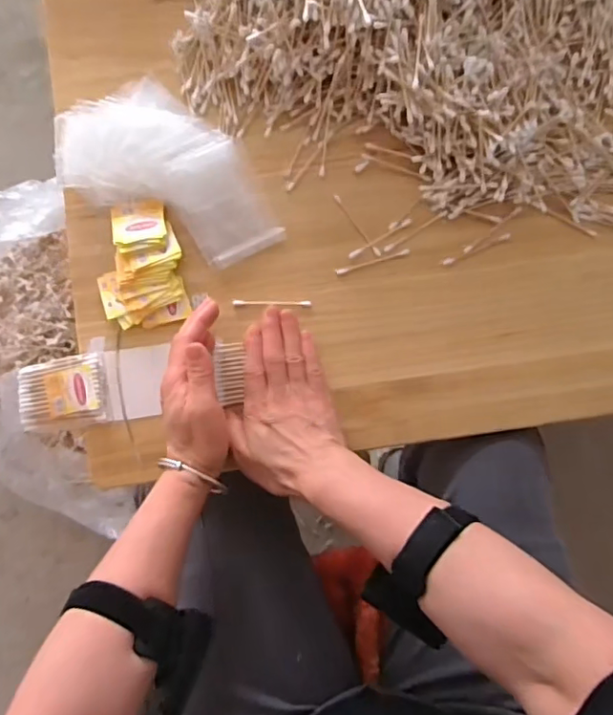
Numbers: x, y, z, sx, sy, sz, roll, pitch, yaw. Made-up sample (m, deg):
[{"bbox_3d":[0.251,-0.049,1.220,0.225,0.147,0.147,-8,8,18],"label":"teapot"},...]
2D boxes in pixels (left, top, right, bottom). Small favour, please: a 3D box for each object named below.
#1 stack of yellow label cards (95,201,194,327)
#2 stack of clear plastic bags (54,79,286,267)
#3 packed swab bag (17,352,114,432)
[{"bbox_3d":[-0.146,-0.082,0.486,0.071,0.019,0.107,-10,84,-4],"label":"stack of yellow label cards"},{"bbox_3d":[-0.118,-0.163,0.490,0.205,0.028,0.114,34,83,2],"label":"stack of clear plastic bags"},{"bbox_3d":[-0.209,0.030,0.479,0.073,0.009,0.059,-8,84,-4],"label":"packed swab bag"}]

